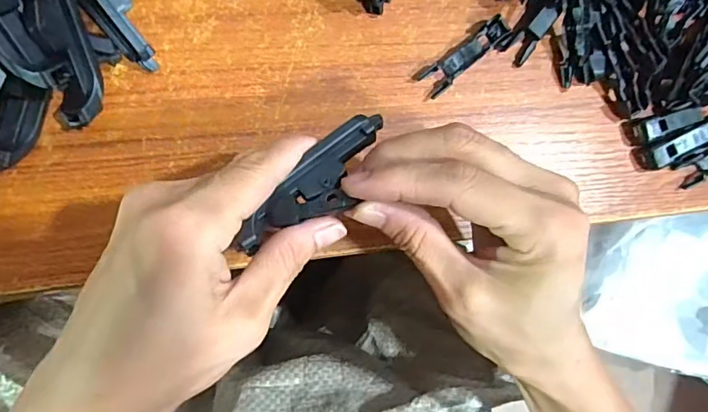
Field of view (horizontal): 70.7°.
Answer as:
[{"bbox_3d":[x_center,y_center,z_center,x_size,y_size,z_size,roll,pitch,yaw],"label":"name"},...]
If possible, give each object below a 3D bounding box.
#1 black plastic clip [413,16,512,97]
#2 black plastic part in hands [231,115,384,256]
[{"bbox_3d":[0.058,-0.077,0.256,0.056,0.005,0.015,-38,94,-9],"label":"black plastic clip"},{"bbox_3d":[-0.012,-0.007,0.193,0.024,0.008,0.073,44,77,-6],"label":"black plastic part in hands"}]

